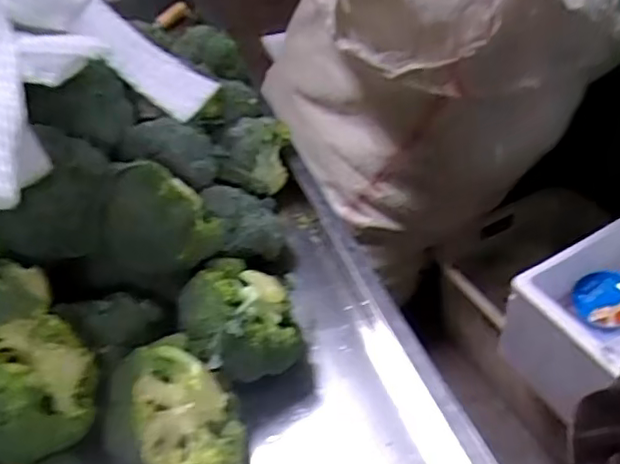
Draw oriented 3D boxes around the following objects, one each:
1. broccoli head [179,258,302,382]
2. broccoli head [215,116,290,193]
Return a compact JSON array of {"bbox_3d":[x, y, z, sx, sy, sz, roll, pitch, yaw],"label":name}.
[{"bbox_3d":[-0.069,0.078,0.586,0.101,0.083,0.101,-3,43,3],"label":"broccoli head"},{"bbox_3d":[-0.069,-0.097,0.788,0.088,0.081,0.102,-6,43,0],"label":"broccoli head"}]

